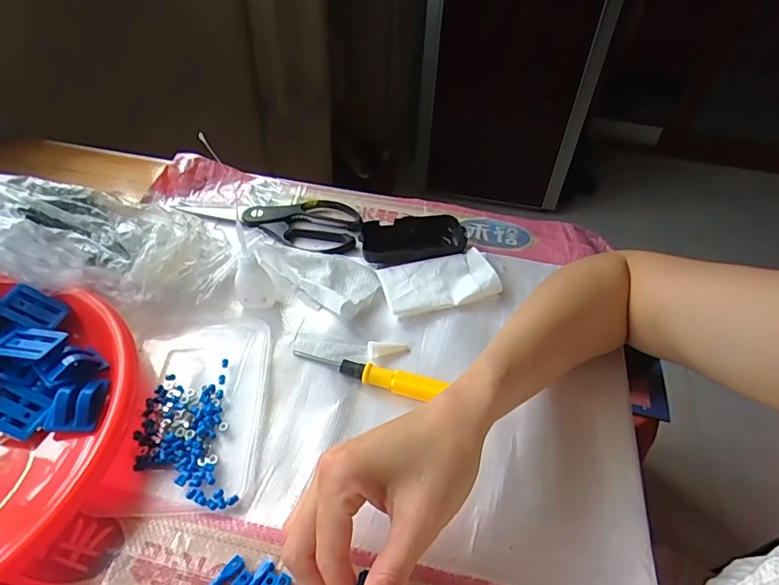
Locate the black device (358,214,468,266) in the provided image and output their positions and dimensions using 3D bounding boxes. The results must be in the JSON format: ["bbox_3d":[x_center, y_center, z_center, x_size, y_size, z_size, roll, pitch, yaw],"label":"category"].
[{"bbox_3d":[0.025,-0.057,0.512,0.111,0.016,0.060,-8,46,-11],"label":"black device"}]

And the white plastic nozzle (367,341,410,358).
[{"bbox_3d":[-0.001,0.049,0.423,0.037,0.011,0.013,-7,46,-10],"label":"white plastic nozzle"}]

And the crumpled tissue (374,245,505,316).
[{"bbox_3d":[0.049,-0.009,0.478,0.112,0.019,0.061,-10,46,-12],"label":"crumpled tissue"}]

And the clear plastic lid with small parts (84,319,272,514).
[{"bbox_3d":[-0.153,0.085,0.378,0.102,0.016,0.162,1,45,-2],"label":"clear plastic lid with small parts"}]

